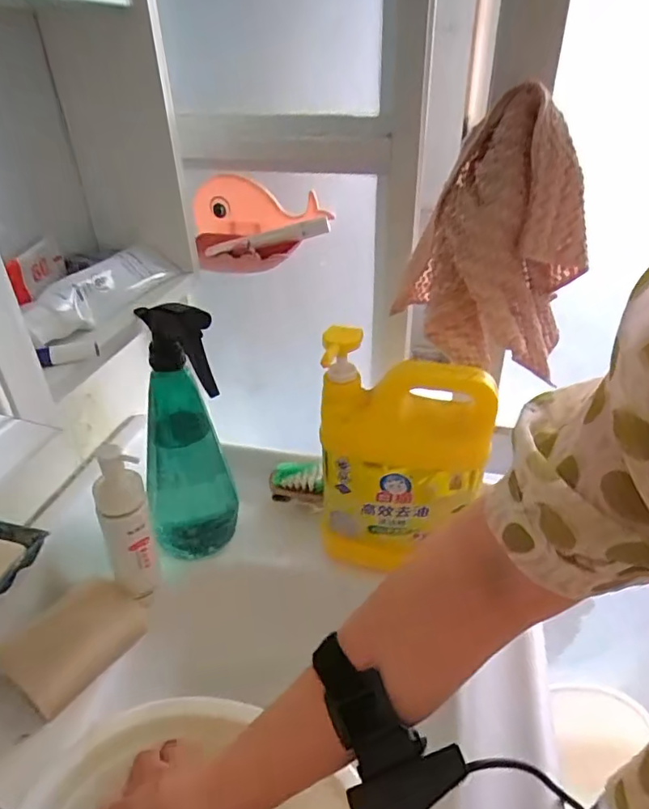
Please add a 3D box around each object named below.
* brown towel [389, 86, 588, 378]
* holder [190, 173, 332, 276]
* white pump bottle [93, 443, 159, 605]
[{"bbox_3d":[0.148,-0.143,0.474,0.153,0.222,0.090,12,37,19],"label":"brown towel"},{"bbox_3d":[-0.071,-0.197,0.569,0.136,0.079,0.085,-8,35,-9],"label":"holder"},{"bbox_3d":[-0.170,0.108,0.457,0.044,0.167,0.032,-21,39,-25],"label":"white pump bottle"}]

